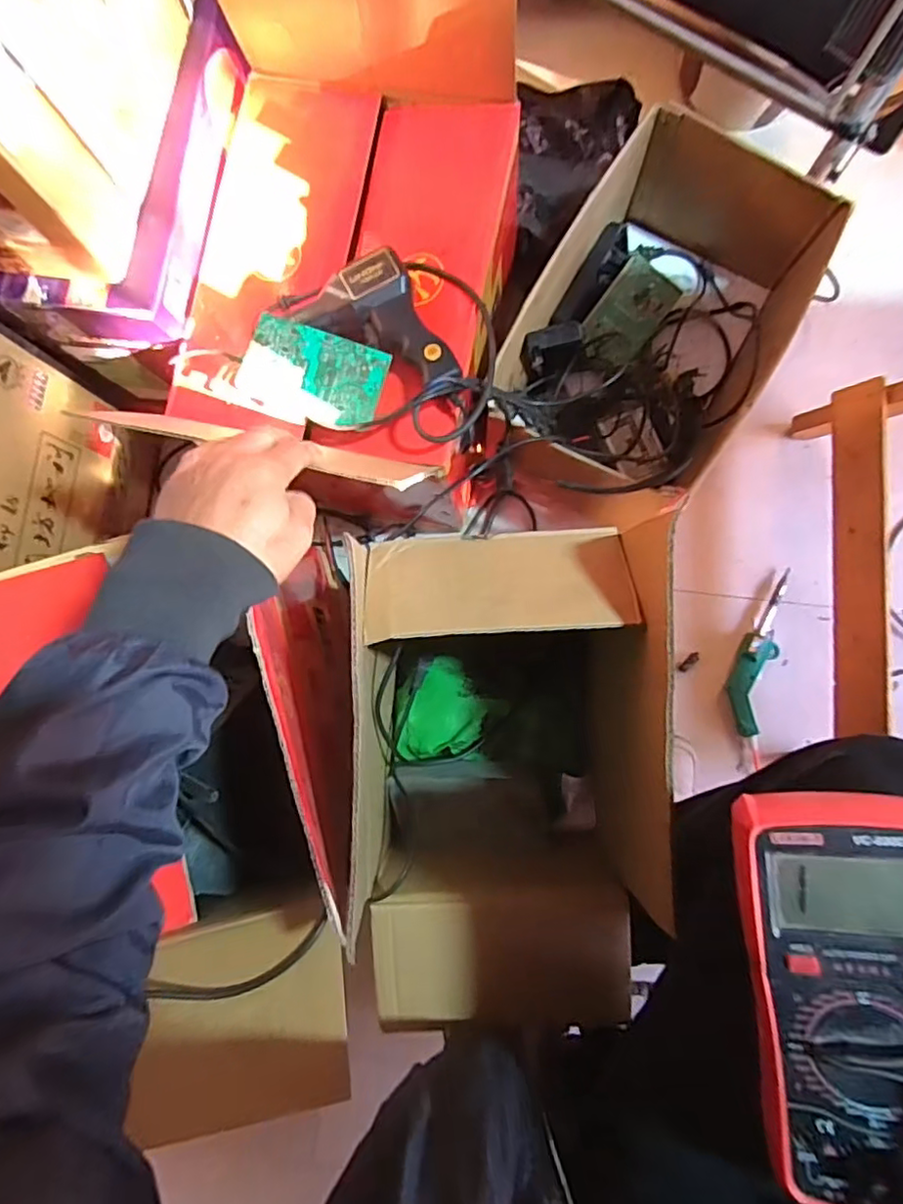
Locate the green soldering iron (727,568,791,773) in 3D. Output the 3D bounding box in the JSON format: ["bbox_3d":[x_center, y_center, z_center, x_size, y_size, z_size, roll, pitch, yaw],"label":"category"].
[{"bbox_3d":[0.401,0.084,0.807,0.055,0.019,0.254,11,86,5],"label":"green soldering iron"}]

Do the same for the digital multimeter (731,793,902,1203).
[{"bbox_3d":[0.185,0.181,0.277,0.088,0.048,0.182,-4,86,4],"label":"digital multimeter"}]

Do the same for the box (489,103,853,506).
[{"bbox_3d":[0.239,-0.310,0.760,0.267,0.191,0.403,31,88,6],"label":"box"}]

